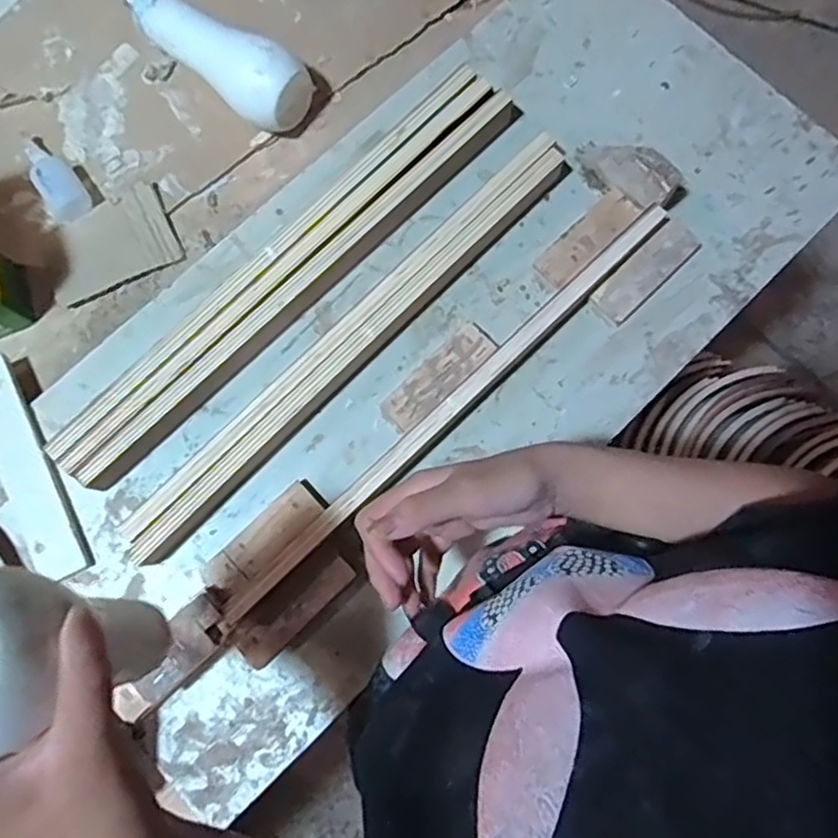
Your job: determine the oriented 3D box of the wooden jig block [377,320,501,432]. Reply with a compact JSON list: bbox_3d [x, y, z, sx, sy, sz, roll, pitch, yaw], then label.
[{"bbox_3d":[0.016,-0.033,0.538,0.102,0.015,0.032,-42,82,-9],"label":"wooden jig block"}]

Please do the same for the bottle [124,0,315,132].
[{"bbox_3d":[-0.185,-0.321,0.588,0.191,0.059,0.066,32,79,5],"label":"bottle"}]

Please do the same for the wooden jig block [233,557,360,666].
[{"bbox_3d":[-0.091,0.145,0.506,0.099,0.014,0.026,-41,82,-9],"label":"wooden jig block"}]

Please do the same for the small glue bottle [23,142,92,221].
[{"bbox_3d":[-0.320,-0.214,0.584,0.035,0.025,0.087,-33,81,-7],"label":"small glue bottle"}]

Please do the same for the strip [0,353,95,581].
[{"bbox_3d":[-0.310,0.038,0.529,0.041,0.012,0.186,-26,80,-6],"label":"strip"}]

